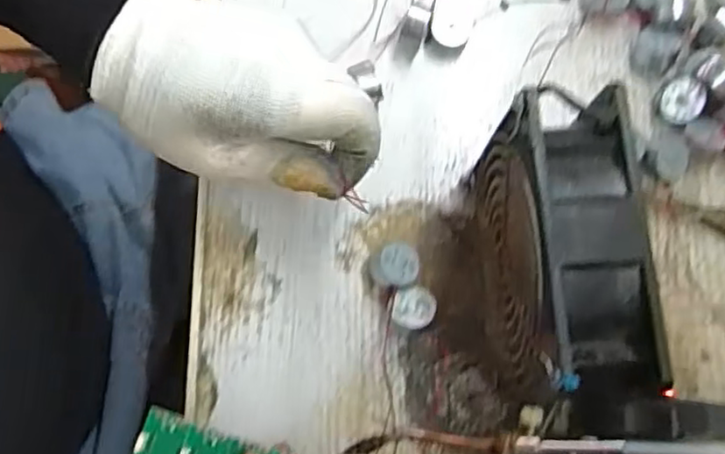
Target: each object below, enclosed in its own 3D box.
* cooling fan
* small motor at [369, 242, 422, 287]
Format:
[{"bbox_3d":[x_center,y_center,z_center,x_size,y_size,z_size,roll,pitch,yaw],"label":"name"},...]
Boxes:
[{"bbox_3d":[0.083,0.012,0.301,0.050,0.119,0.121,-2,79,-2],"label":"cooling fan"},{"bbox_3d":[0.017,0.021,0.349,0.025,0.020,0.022,5,79,0],"label":"small motor"}]

